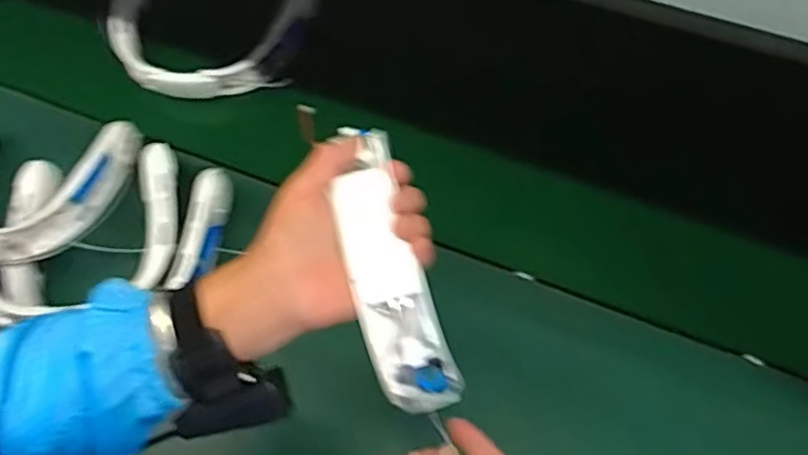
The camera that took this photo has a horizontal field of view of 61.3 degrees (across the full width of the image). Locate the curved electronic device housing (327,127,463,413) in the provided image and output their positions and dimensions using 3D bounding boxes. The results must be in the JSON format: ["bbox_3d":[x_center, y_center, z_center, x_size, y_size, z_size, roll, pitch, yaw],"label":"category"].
[{"bbox_3d":[-0.007,0.056,0.483,0.052,0.222,0.111,-19,25,-6],"label":"curved electronic device housing"}]

